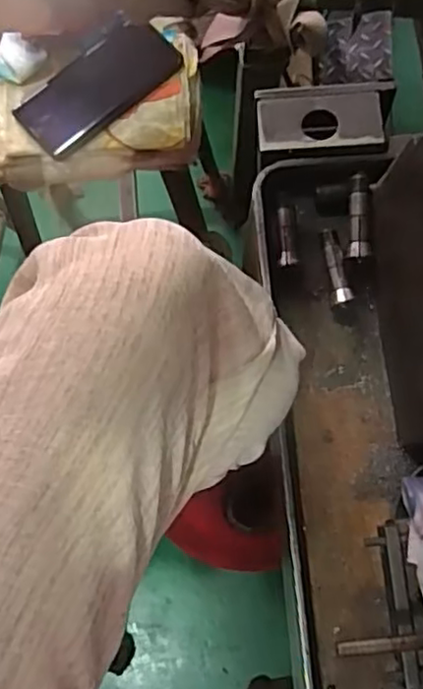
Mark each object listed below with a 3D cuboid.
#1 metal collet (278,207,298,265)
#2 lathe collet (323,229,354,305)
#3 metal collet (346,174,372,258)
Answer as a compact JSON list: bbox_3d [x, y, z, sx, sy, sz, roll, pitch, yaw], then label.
[{"bbox_3d":[0.067,-0.095,0.571,0.015,0.015,0.057,1,76,1],"label":"metal collet"},{"bbox_3d":[0.112,-0.069,0.574,0.016,0.016,0.070,-6,76,-1],"label":"lathe collet"},{"bbox_3d":[0.129,-0.111,0.570,0.017,0.022,0.071,-2,76,0],"label":"metal collet"}]

